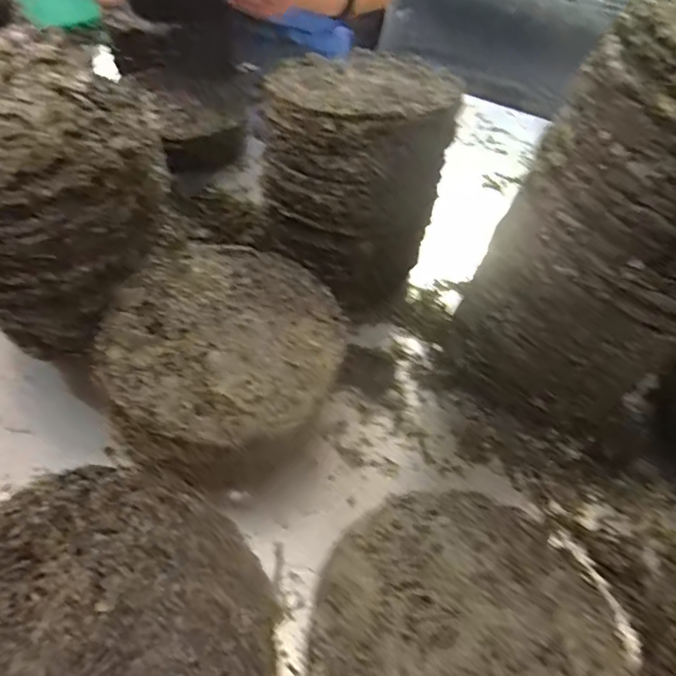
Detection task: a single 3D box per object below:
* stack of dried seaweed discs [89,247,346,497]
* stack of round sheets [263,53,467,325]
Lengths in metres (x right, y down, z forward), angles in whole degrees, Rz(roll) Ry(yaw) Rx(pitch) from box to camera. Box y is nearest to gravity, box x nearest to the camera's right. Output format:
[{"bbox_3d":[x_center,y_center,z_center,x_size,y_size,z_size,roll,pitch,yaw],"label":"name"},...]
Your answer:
[{"bbox_3d":[-0.101,0.036,0.523,0.192,0.134,0.198,15,52,7],"label":"stack of dried seaweed discs"},{"bbox_3d":[0.014,-0.178,0.642,0.192,0.233,0.206,15,52,7],"label":"stack of round sheets"}]

